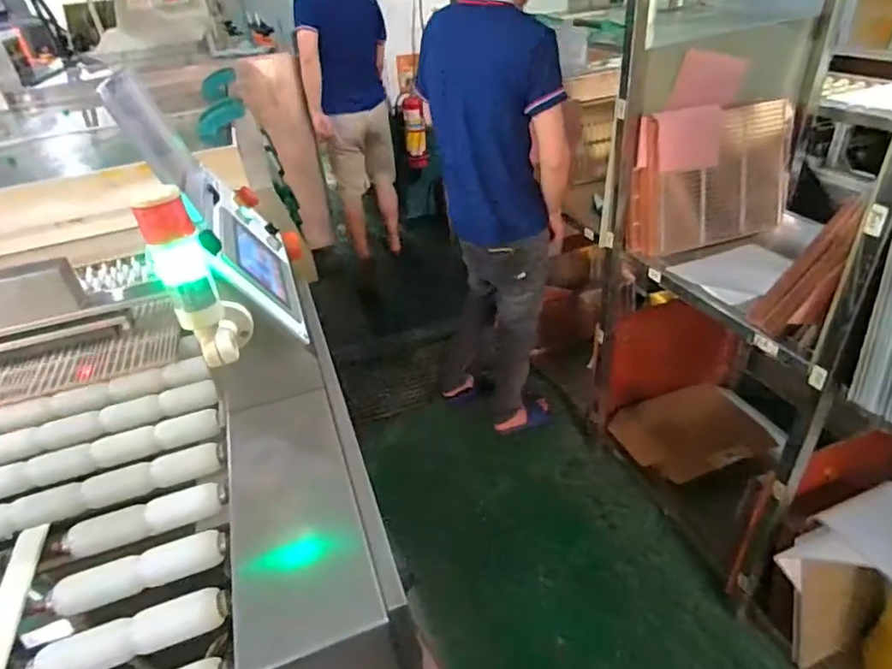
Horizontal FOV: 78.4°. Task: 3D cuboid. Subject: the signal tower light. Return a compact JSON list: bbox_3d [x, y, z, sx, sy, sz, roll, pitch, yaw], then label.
[{"bbox_3d":[-0.277,-0.064,0.613,0.074,0.203,0.065,-18,36,-17],"label":"signal tower light"}]

